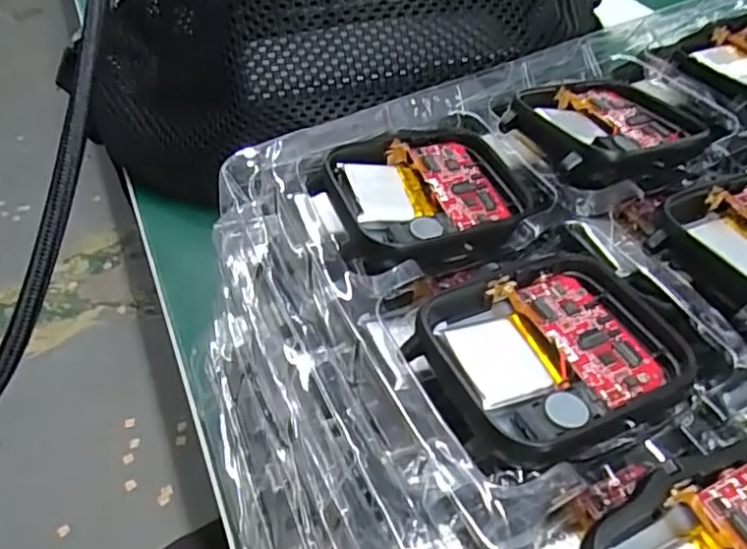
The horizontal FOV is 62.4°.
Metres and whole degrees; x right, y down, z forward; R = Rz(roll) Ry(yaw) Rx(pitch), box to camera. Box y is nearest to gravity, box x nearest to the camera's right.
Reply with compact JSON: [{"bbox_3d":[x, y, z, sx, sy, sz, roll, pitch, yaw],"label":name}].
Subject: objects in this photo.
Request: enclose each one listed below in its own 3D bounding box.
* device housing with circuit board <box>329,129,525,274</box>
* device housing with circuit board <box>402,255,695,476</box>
[{"bbox_3d":[0.014,-0.018,0.142,0.045,0.009,0.041,-17,49,-13],"label":"device housing with circuit board"},{"bbox_3d":[0.032,0.013,0.113,0.049,0.008,0.037,-23,51,-18],"label":"device housing with circuit board"}]

